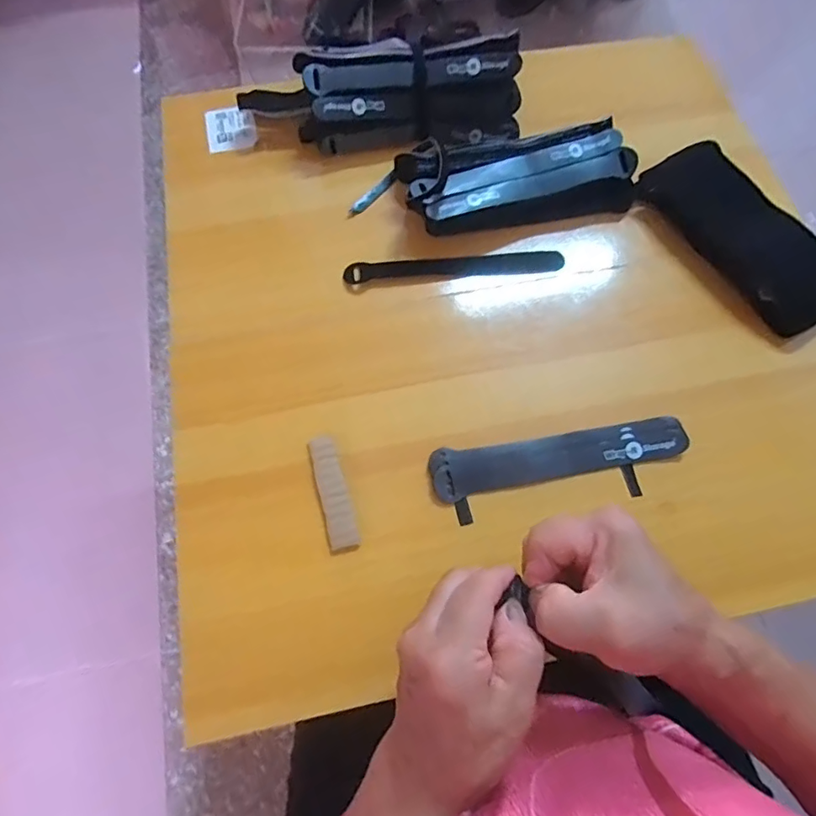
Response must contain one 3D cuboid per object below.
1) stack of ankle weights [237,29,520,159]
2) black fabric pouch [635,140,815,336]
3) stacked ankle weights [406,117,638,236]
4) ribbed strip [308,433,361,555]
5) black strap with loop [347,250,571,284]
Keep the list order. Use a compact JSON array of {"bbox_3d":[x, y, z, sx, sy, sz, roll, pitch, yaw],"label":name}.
[{"bbox_3d":[-0.026,-0.304,0.487,0.268,0.065,0.081,-2,68,-3],"label":"stack of ankle weights"},{"bbox_3d":[0.310,-0.161,0.469,0.084,0.023,0.198,-31,72,-13],"label":"black fabric pouch"},{"bbox_3d":[0.103,-0.203,0.469,0.212,0.049,0.078,-18,69,-8],"label":"stacked ankle weights"},{"bbox_3d":[-0.055,0.063,0.380,0.022,0.006,0.087,-13,69,-7],"label":"ribbed strip"},{"bbox_3d":[0.043,-0.125,0.460,0.196,0.006,0.025,-4,76,-3],"label":"black strap with loop"}]

